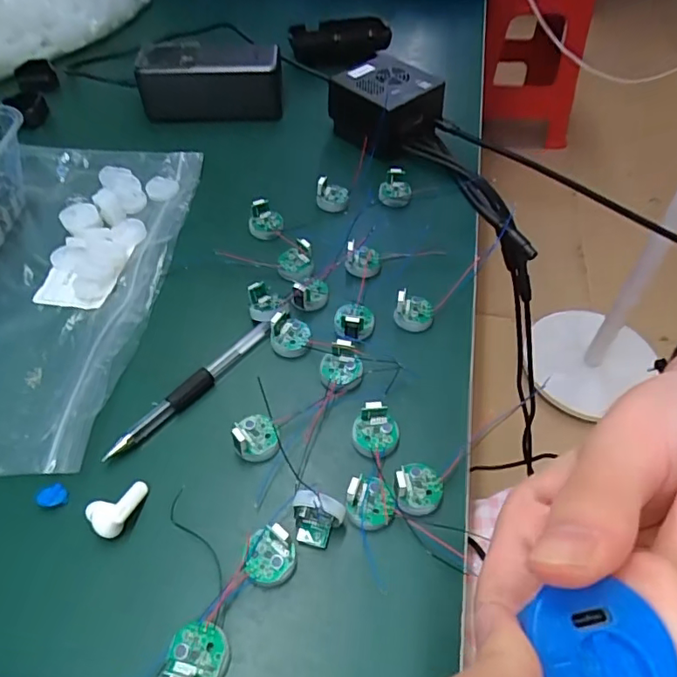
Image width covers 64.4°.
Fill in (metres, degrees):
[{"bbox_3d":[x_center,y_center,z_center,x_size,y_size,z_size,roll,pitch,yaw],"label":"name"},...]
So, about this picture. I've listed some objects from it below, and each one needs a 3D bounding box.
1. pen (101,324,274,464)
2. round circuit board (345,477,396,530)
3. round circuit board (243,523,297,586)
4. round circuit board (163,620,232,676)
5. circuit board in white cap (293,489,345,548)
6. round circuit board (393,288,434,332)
[{"bbox_3d":[-0.085,0.028,0.318,0.013,0.010,0.119,33,58,23],"label":"pen"},{"bbox_3d":[0.017,0.083,0.272,0.024,0.016,0.025,0,51,0],"label":"round circuit board"},{"bbox_3d":[-0.033,0.104,0.258,0.024,0.009,0.025,0,51,0],"label":"round circuit board"},{"bbox_3d":[-0.060,0.137,0.232,0.024,0.009,0.025,0,51,0],"label":"round circuit board"},{"bbox_3d":[-0.011,0.088,0.261,0.025,0.024,0.016,15,53,11],"label":"circuit board in white cap"},{"bbox_3d":[0.050,-0.018,0.353,0.024,0.022,0.022,0,51,0],"label":"round circuit board"}]

